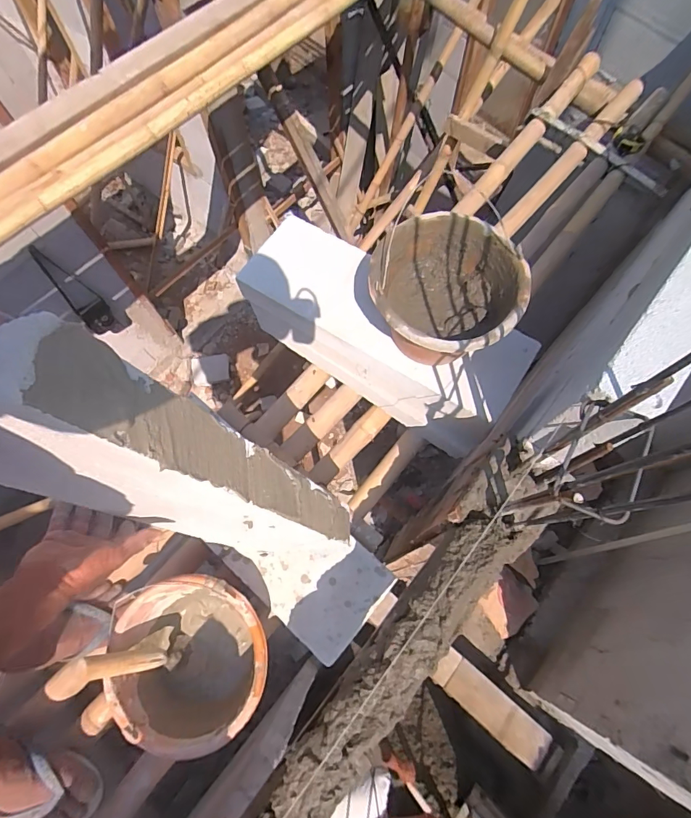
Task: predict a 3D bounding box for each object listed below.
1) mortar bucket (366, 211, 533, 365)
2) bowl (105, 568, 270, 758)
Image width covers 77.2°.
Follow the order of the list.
[{"bbox_3d":[0.165,-0.186,0.746,0.239,0.151,0.238,0,70,1],"label":"mortar bucket"},{"bbox_3d":[-0.253,0.428,0.754,0.239,0.132,0.248,0,70,1],"label":"bowl"}]

